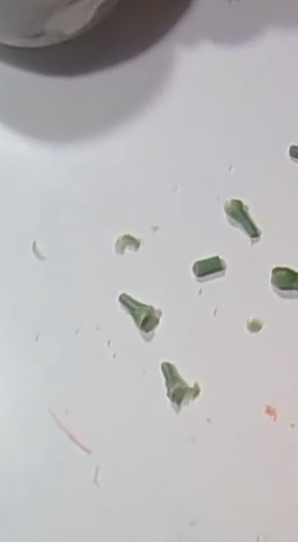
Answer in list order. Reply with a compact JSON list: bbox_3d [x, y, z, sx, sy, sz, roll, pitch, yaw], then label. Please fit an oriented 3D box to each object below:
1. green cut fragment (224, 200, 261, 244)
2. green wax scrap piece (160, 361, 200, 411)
[{"bbox_3d":[0.025,-0.013,0.183,0.005,0.004,0.012,-35,75,-8],"label":"green cut fragment"},{"bbox_3d":[0.007,0.027,0.171,0.008,0.004,0.011,-36,75,-8],"label":"green wax scrap piece"}]

